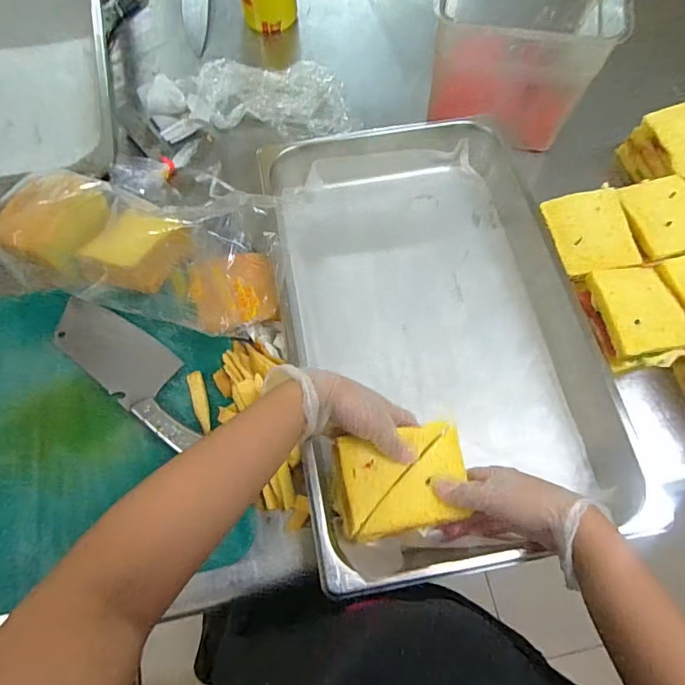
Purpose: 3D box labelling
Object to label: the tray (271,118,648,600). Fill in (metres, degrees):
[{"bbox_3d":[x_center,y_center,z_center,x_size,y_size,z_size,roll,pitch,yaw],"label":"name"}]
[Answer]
[{"bbox_3d":[0.101,-0.032,0.547,0.313,0.075,0.525,-7,66,-5],"label":"tray"}]

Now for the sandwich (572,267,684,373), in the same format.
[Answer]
[{"bbox_3d":[0.322,-0.031,0.512,0.094,0.034,0.110,-7,69,-2],"label":"sandwich"}]

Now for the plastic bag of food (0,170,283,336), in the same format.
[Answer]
[{"bbox_3d":[-0.225,-0.117,0.538,0.342,0.104,0.169,17,70,7],"label":"plastic bag of food"}]

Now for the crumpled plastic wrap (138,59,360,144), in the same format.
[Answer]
[{"bbox_3d":[-0.137,-0.354,0.685,0.314,0.041,0.140,-1,68,-2],"label":"crumpled plastic wrap"}]

